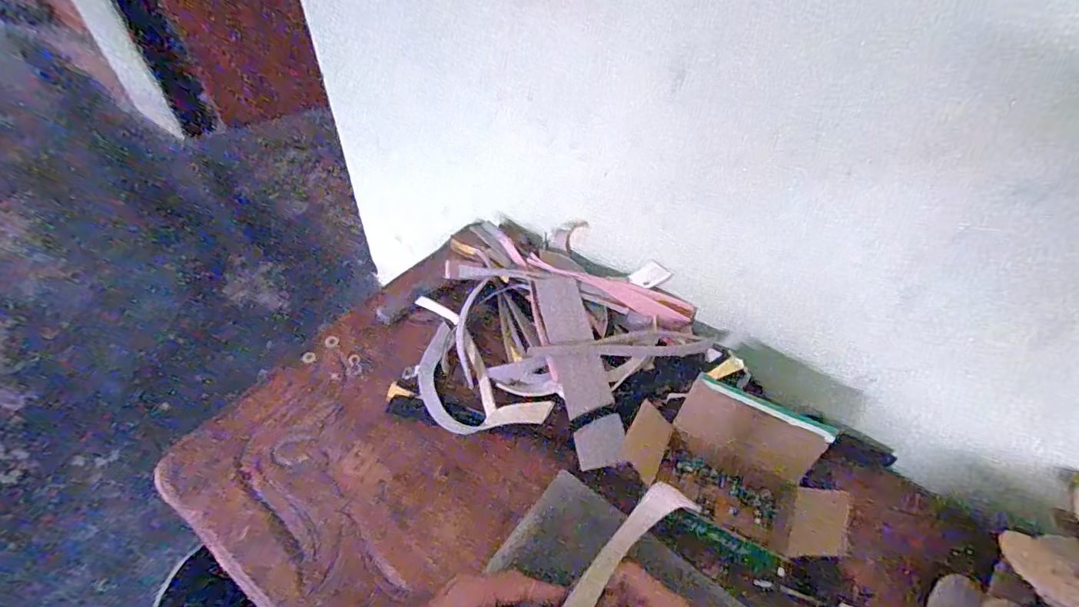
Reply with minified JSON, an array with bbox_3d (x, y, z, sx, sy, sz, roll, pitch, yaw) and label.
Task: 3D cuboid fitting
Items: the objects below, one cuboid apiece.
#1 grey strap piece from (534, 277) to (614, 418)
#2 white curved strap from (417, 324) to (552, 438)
[{"bbox_3d":[0.035,0.040,0.515,0.049,0.019,0.156,-8,54,-11],"label":"grey strap piece"},{"bbox_3d":[-0.073,0.087,0.500,0.162,0.019,0.082,36,61,22],"label":"white curved strap"}]

